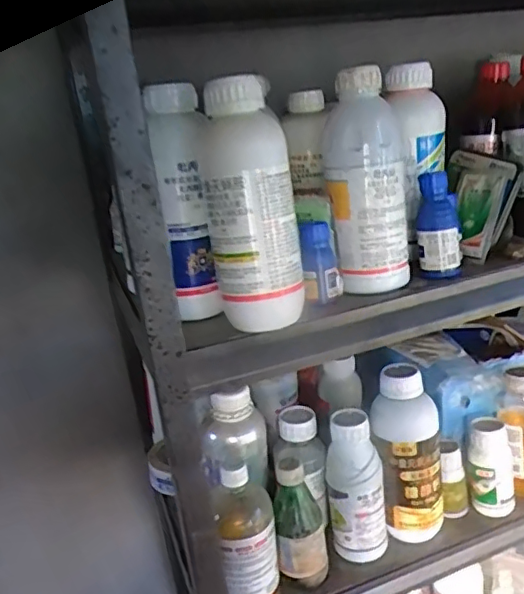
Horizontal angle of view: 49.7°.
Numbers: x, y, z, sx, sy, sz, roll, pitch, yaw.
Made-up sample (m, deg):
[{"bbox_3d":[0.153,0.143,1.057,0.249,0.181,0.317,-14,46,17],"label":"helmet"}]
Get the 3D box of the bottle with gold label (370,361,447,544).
[{"bbox_3d":[0.193,0.208,0.740,0.088,0.214,0.079,-3,19,13],"label":"bottle with gold label"}]

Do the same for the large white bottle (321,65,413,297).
[{"bbox_3d":[0.116,-0.124,0.618,0.084,0.226,0.088,-3,19,13],"label":"large white bottle"}]

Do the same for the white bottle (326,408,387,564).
[{"bbox_3d":[0.120,0.244,0.731,0.073,0.189,0.059,-4,19,9],"label":"white bottle"}]

